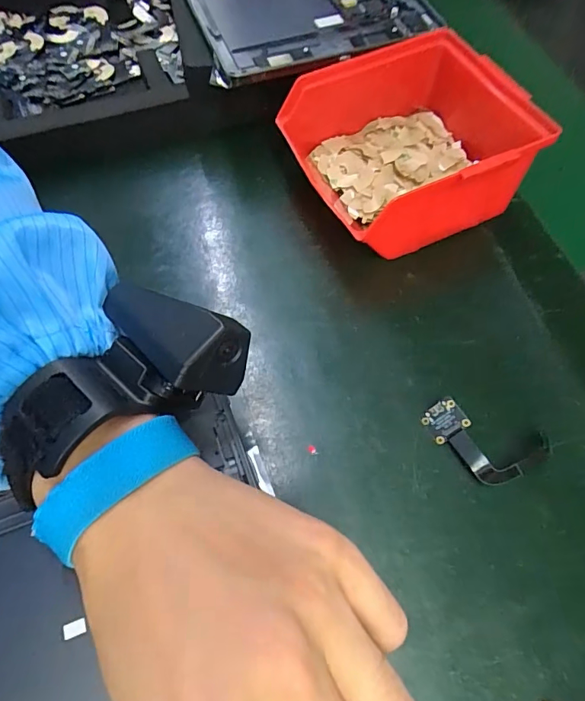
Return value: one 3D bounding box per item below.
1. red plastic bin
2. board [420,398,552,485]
[{"bbox_3d":[0.073,-0.127,0.289,0.133,0.071,0.117,-19,65,-10],"label":"red plastic bin"},{"bbox_3d":[0.100,0.050,0.232,0.064,0.015,0.031,23,65,11],"label":"board"}]

